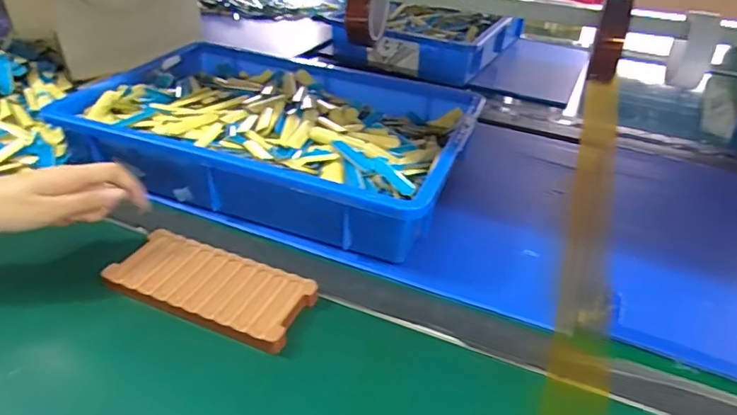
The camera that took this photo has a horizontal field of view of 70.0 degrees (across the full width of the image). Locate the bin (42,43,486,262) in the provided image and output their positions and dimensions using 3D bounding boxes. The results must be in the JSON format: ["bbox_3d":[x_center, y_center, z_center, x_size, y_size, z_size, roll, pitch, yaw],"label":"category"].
[{"bbox_3d":[-0.105,-0.091,0.646,0.439,0.082,0.290,16,36,19],"label":"bin"}]

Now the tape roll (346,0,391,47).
[{"bbox_3d":[0.001,-0.265,0.694,0.034,0.086,0.078,12,35,14],"label":"tape roll"}]

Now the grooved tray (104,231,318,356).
[{"bbox_3d":[-0.135,0.068,0.455,0.170,0.017,0.078,15,35,18],"label":"grooved tray"}]

